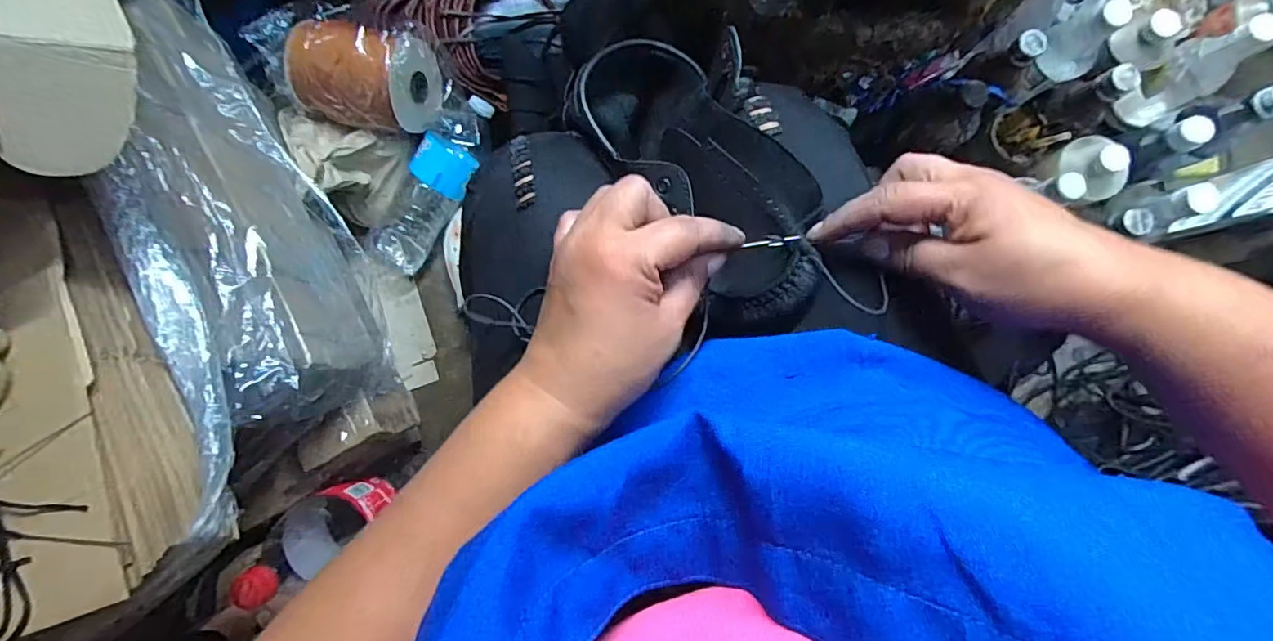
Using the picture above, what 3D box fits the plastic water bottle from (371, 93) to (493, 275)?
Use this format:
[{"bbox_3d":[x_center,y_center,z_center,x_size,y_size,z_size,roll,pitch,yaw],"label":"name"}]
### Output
[{"bbox_3d":[-0.265,-0.175,0.719,0.072,0.068,0.246,40,112,5],"label":"plastic water bottle"}]

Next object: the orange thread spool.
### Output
[{"bbox_3d":[-0.322,-0.284,0.640,0.159,0.095,0.100,12,86,4],"label":"orange thread spool"}]

